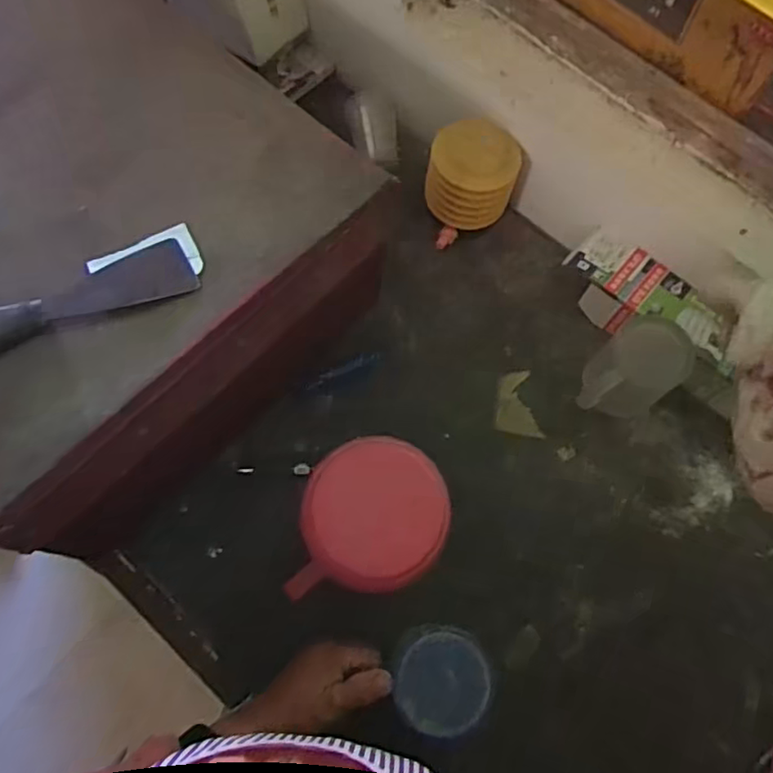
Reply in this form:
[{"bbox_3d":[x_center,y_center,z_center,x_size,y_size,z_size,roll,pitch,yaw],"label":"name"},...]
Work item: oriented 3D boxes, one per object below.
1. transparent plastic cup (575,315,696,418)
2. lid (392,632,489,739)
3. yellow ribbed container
[{"bbox_3d":[0.238,-0.009,0.618,0.099,0.102,0.075,-38,78,-12],"label":"transparent plastic cup"},{"bbox_3d":[0.043,0.224,0.469,0.069,0.009,0.068,0,73,-1],"label":"lid"},{"bbox_3d":[0.093,-0.227,0.680,0.094,0.084,0.089,15,73,3],"label":"yellow ribbed container"}]

